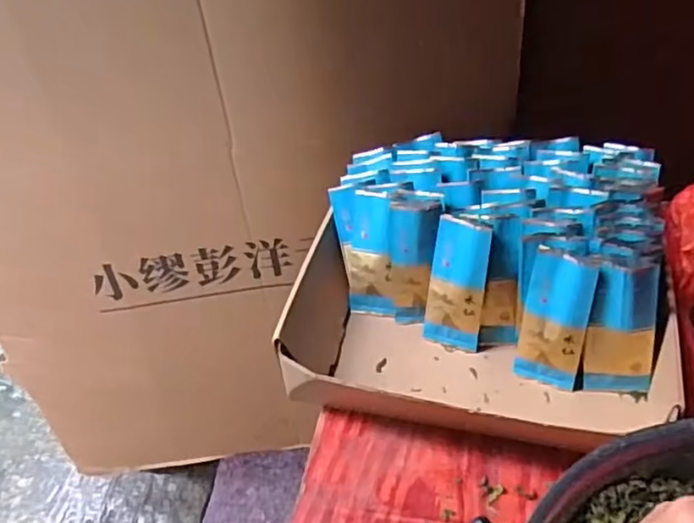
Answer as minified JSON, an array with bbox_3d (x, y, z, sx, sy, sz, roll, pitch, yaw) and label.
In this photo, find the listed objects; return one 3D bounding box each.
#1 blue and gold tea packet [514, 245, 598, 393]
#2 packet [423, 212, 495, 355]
[{"bbox_3d":[0.183,0.053,0.546,0.054,0.124,0.012,15,29,26],"label":"blue and gold tea packet"},{"bbox_3d":[0.104,0.024,0.592,0.055,0.127,0.008,16,23,31],"label":"packet"}]

